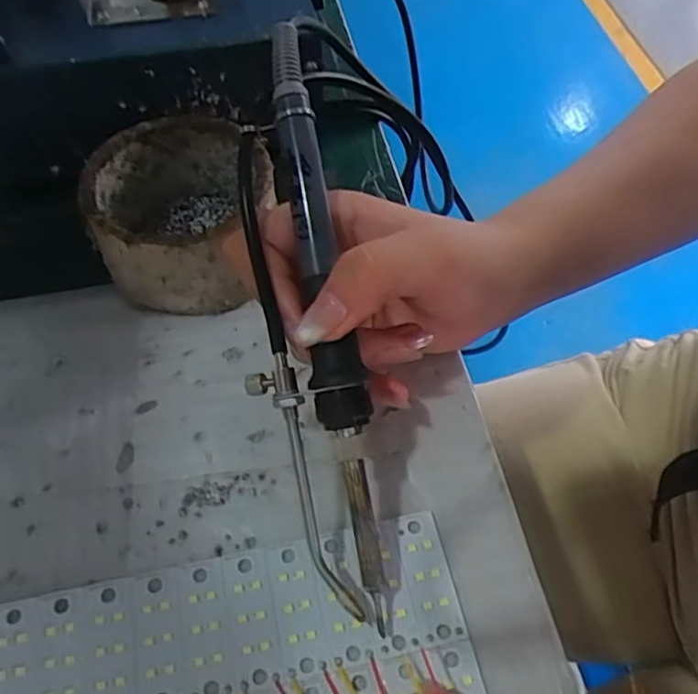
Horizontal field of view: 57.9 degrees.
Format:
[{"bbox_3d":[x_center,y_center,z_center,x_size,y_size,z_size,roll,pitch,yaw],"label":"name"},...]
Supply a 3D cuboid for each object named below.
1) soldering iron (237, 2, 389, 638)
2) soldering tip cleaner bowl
[{"bbox_3d":[-0.018,-0.011,0.226,0.035,0.033,0.209,-8,86,-7],"label":"soldering iron"},{"bbox_3d":[-0.075,-0.060,0.292,0.077,0.051,0.079,1,56,-1],"label":"soldering tip cleaner bowl"}]

